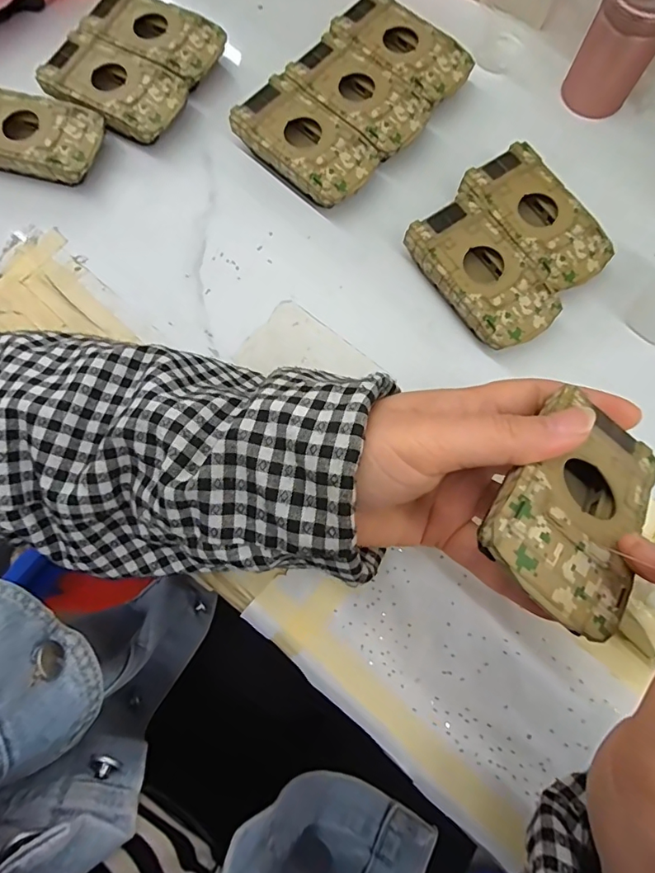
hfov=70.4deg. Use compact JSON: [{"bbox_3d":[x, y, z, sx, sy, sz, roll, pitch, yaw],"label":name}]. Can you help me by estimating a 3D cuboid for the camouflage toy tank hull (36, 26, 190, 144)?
[{"bbox_3d":[-0.145,-0.237,0.324,0.092,0.025,0.054,30,80,7],"label":"camouflage toy tank hull"}]

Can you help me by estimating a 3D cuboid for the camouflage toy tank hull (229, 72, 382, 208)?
[{"bbox_3d":[-0.014,-0.191,0.311,0.094,0.024,0.052,43,82,9],"label":"camouflage toy tank hull"}]

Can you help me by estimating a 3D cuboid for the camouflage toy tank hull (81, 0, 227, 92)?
[{"bbox_3d":[-0.121,-0.281,0.333,0.090,0.024,0.052,30,80,7],"label":"camouflage toy tank hull"}]

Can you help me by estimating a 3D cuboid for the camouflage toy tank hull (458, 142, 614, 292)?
[{"bbox_3d":[0.131,-0.133,0.296,0.052,0.025,0.095,-37,80,-6],"label":"camouflage toy tank hull"}]

